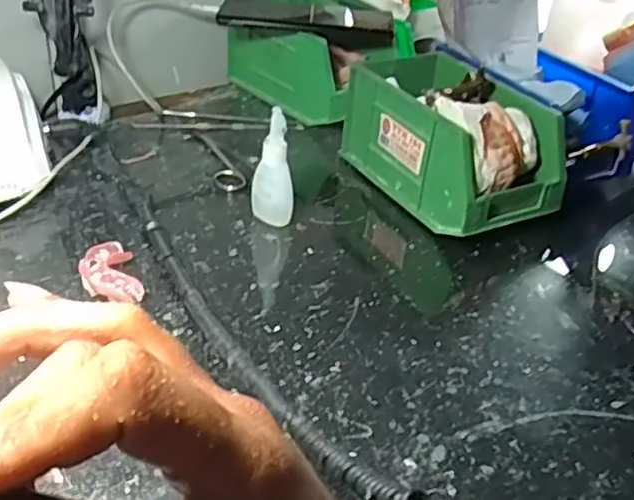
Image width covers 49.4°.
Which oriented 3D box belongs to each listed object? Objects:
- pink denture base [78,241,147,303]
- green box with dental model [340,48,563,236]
[{"bbox_3d":[-0.132,0.015,0.439,0.033,0.013,0.058,-11,38,-23],"label":"pink denture base"},{"bbox_3d":[0.107,-0.090,0.561,0.097,0.091,0.174,-14,39,-27],"label":"green box with dental model"}]

